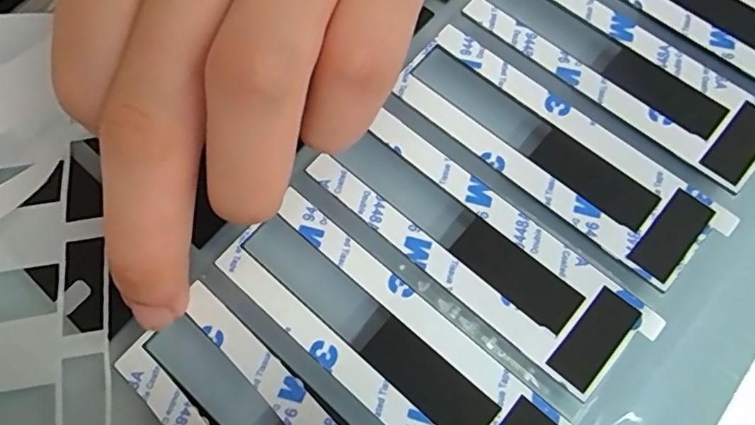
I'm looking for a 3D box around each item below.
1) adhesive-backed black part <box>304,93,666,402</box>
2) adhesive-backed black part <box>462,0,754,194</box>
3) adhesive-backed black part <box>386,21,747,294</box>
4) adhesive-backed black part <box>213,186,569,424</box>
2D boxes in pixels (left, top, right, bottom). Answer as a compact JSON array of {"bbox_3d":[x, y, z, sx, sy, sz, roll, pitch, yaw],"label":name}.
[{"bbox_3d":[0.025,0.006,0.134,0.085,0.004,0.031,40,78,12],"label":"adhesive-backed black part"},{"bbox_3d":[0.066,-0.041,0.148,0.087,0.004,0.028,40,78,12],"label":"adhesive-backed black part"},{"bbox_3d":[0.044,-0.018,0.141,0.087,0.004,0.026,40,77,12],"label":"adhesive-backed black part"},{"bbox_3d":[0.001,0.030,0.128,0.086,0.004,0.027,40,78,12],"label":"adhesive-backed black part"}]

